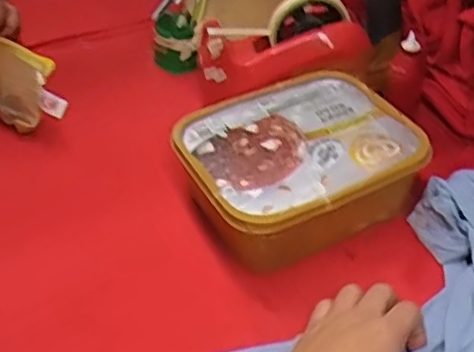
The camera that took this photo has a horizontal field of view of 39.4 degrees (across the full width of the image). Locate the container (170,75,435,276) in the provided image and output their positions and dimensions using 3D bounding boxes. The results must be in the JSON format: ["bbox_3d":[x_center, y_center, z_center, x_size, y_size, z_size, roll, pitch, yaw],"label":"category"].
[{"bbox_3d":[0.051,-0.011,0.610,0.198,0.069,0.172,-21,43,-18],"label":"container"}]

